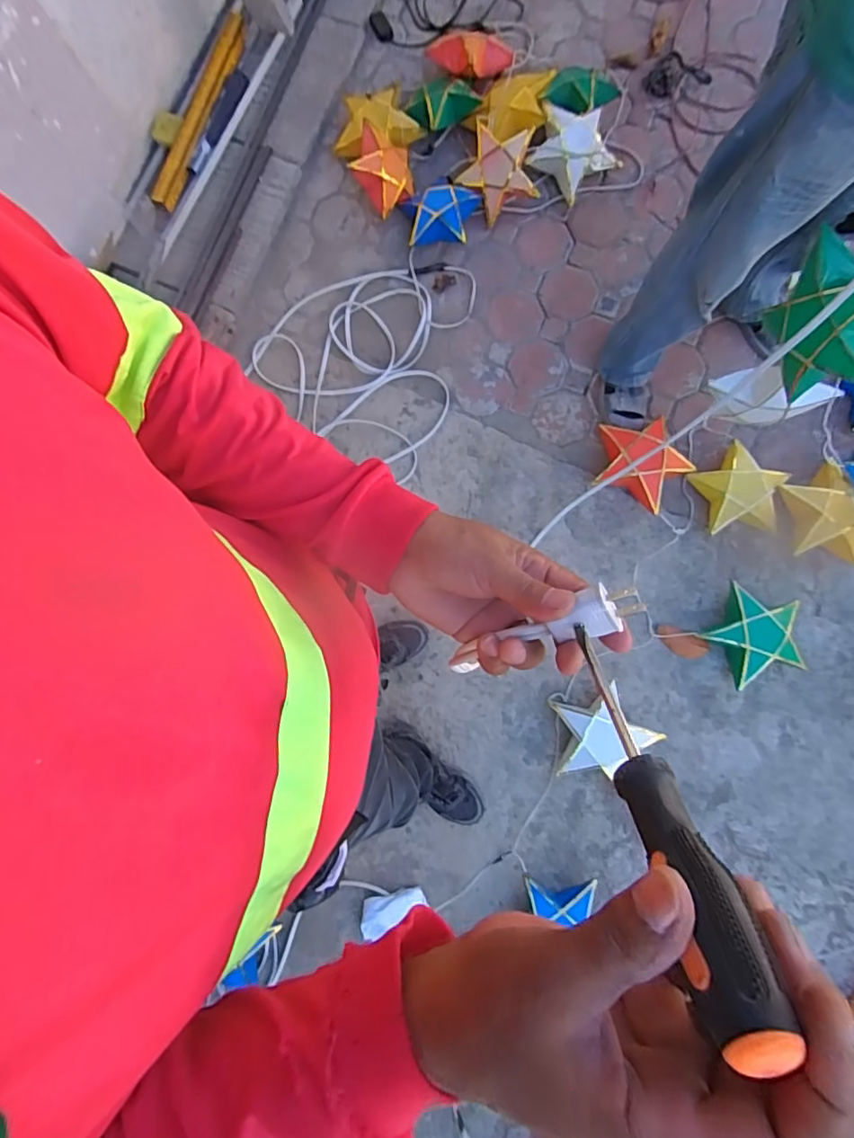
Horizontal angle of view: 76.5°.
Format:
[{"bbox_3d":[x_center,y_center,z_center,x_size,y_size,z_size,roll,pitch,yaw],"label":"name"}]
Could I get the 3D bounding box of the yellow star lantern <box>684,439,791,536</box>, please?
[{"bbox_3d":[0.816,-0.200,1.397,0.231,0.089,0.238,-22,82,0],"label":"yellow star lantern"}]

